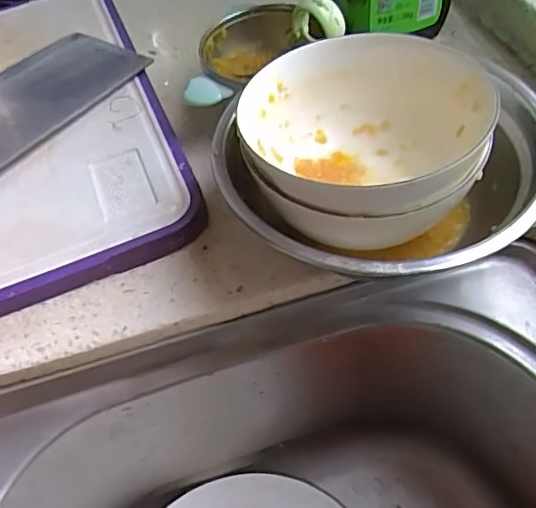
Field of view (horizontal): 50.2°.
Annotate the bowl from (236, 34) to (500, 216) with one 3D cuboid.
[{"bbox_3d":[0.049,-0.068,0.341,0.126,0.063,0.130,-4,52,5],"label":"bowl"}]

